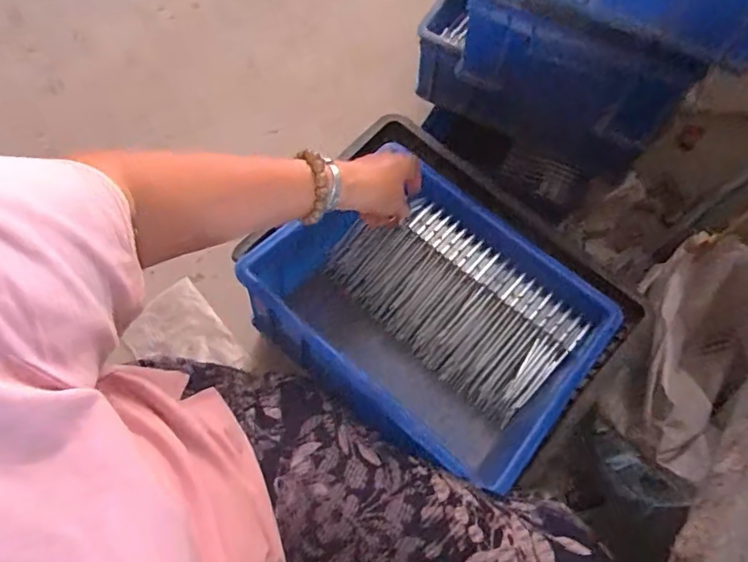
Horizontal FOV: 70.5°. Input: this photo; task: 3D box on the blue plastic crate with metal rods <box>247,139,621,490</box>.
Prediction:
[{"bbox_3d":[0.051,0.028,0.601,0.344,0.140,0.267,41,77,10],"label":"blue plastic crate with metal rods"}]

